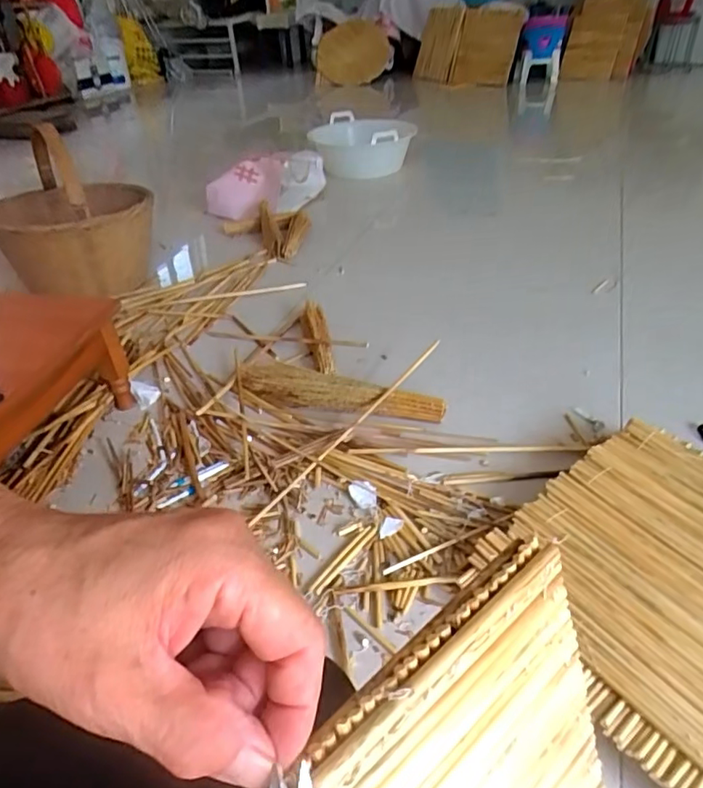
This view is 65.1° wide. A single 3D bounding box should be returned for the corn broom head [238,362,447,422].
[{"bbox_3d":[-0.031,-0.003,1.089,0.424,0.049,0.086,8,40,15],"label":"corn broom head"}]

